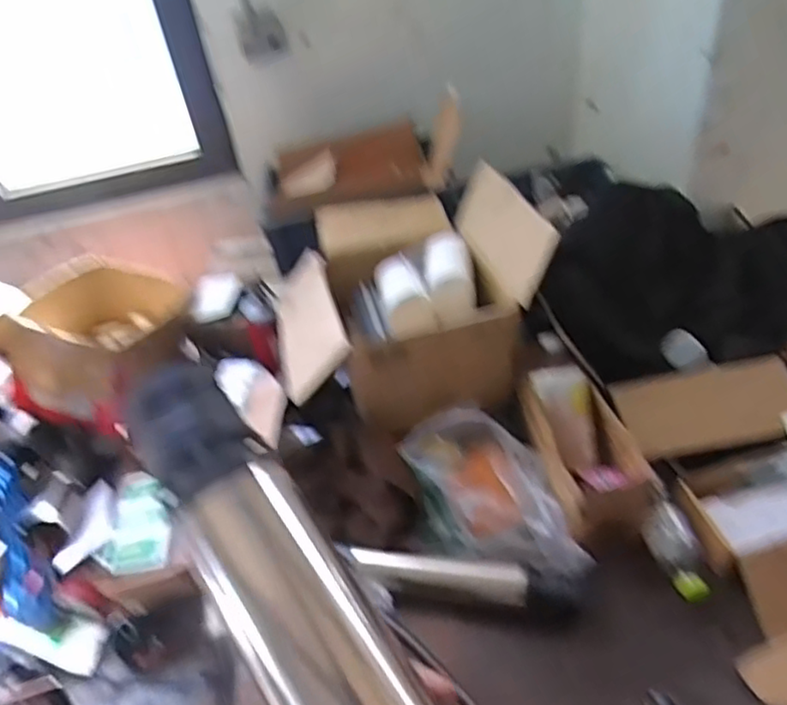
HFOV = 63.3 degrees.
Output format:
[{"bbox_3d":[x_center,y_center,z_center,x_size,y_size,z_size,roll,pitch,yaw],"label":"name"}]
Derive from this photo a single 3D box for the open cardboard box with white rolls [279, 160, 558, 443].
[{"bbox_3d":[-0.004,-0.123,1.107,0.408,0.256,0.452,-15,40,-8],"label":"open cardboard box with white rolls"}]

